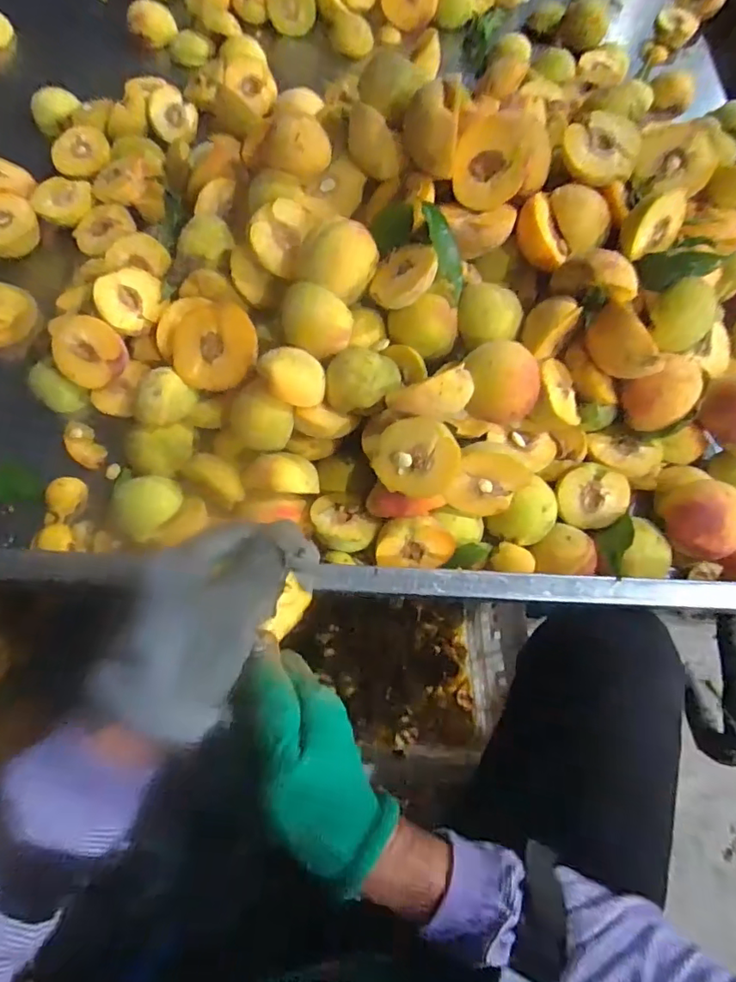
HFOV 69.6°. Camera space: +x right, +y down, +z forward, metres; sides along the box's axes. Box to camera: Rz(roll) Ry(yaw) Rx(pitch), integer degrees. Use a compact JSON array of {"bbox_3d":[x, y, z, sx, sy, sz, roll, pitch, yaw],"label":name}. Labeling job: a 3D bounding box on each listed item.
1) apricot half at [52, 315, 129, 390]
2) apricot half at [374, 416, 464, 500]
[{"bbox_3d":[-0.250,-0.127,0.477,0.062,0.027,0.062,-1,106,-3],"label":"apricot half"},{"bbox_3d":[0.039,-0.028,0.407,0.062,0.029,0.057,11,104,13],"label":"apricot half"}]

